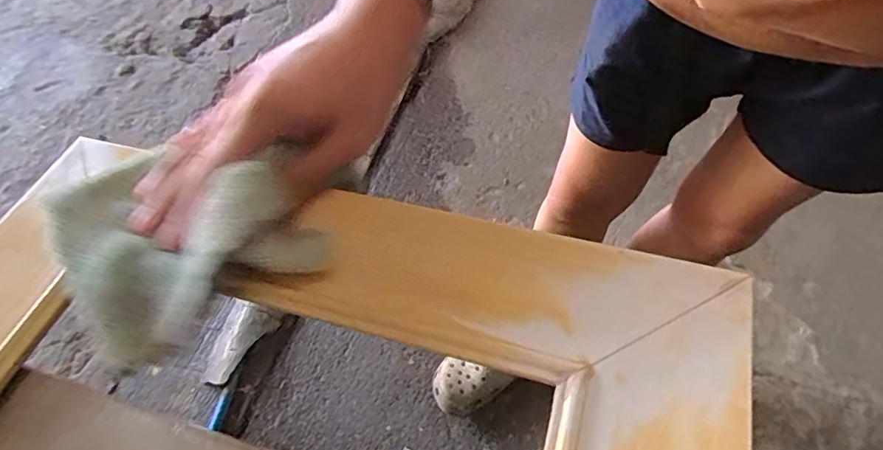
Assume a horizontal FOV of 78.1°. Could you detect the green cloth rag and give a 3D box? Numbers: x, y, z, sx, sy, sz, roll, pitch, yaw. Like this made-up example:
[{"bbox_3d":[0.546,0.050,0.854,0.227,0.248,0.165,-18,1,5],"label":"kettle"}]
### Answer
[{"bbox_3d":[-0.145,-0.005,0.283,0.111,0.044,0.133,-37,58,-20],"label":"green cloth rag"}]

